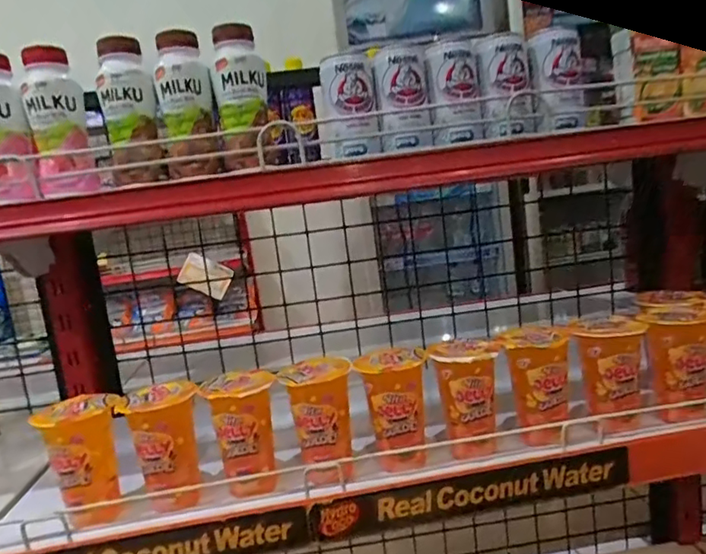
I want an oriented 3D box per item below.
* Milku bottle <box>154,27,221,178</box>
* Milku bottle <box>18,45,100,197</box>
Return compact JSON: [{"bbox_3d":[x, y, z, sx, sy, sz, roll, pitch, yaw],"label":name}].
[{"bbox_3d":[-0.167,-0.174,0.541,0.051,0.142,0.056,-10,9,-12],"label":"Milku bottle"},{"bbox_3d":[-0.292,-0.155,0.541,0.054,0.141,0.045,-12,9,-24],"label":"Milku bottle"}]

